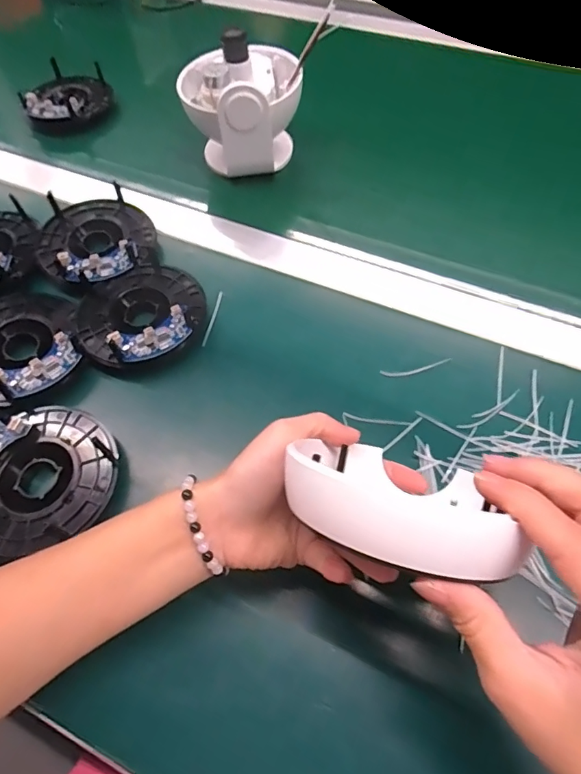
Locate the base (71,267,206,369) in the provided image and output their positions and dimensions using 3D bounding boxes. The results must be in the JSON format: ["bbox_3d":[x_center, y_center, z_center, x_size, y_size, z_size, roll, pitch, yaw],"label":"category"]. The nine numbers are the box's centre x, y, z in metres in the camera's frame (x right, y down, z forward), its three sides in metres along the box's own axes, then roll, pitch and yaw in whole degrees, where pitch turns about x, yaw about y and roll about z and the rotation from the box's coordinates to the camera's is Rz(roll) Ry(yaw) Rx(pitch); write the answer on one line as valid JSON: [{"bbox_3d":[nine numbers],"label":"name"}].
[{"bbox_3d":[-0.120,-0.062,0.374,0.101,0.020,0.093,-1,60,2],"label":"base"}]

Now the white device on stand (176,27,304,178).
[{"bbox_3d":[-0.048,-0.271,0.465,0.109,0.122,0.101,-5,60,-1],"label":"white device on stand"}]

